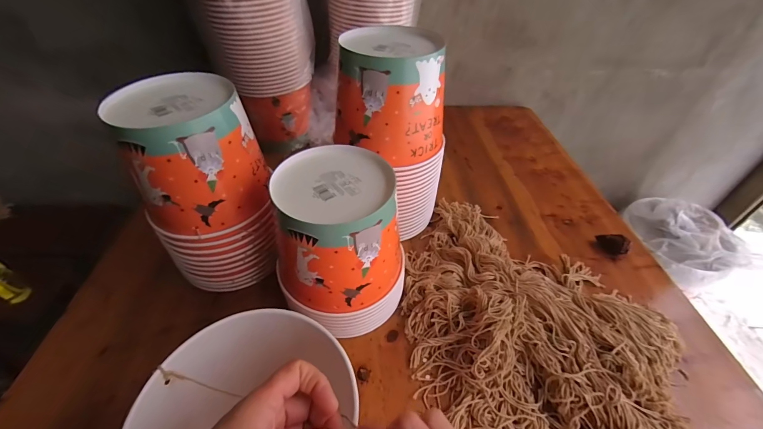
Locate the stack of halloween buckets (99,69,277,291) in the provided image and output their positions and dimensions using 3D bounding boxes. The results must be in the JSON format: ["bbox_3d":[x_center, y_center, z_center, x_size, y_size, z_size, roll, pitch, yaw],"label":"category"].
[{"bbox_3d":[-0.219,-0.031,0.417,0.139,0.232,0.129,-13,46,-13],"label":"stack of halloween buckets"}]

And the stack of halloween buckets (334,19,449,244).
[{"bbox_3d":[0.015,-0.107,0.480,0.130,0.269,0.137,34,52,28],"label":"stack of halloween buckets"}]

